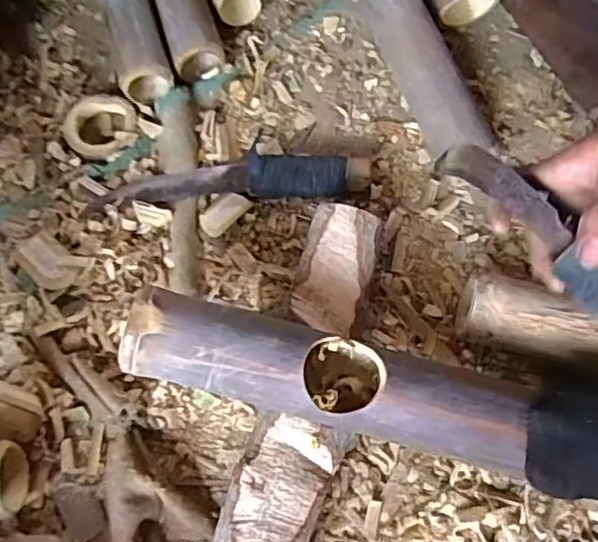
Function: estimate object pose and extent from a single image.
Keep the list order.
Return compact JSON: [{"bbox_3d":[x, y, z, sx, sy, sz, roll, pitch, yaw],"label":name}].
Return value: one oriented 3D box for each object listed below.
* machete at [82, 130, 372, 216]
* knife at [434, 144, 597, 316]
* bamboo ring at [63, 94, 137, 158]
[{"bbox_3d":[-0.072,-0.102,0.641,0.284,0.030,0.060,-3,68,-2],"label":"machete"},{"bbox_3d":[0.186,-0.015,0.440,0.032,0.051,0.237,-32,65,-13],"label":"knife"},{"bbox_3d":[-0.215,-0.155,0.669,0.076,0.018,0.075,0,68,-1],"label":"bamboo ring"}]

